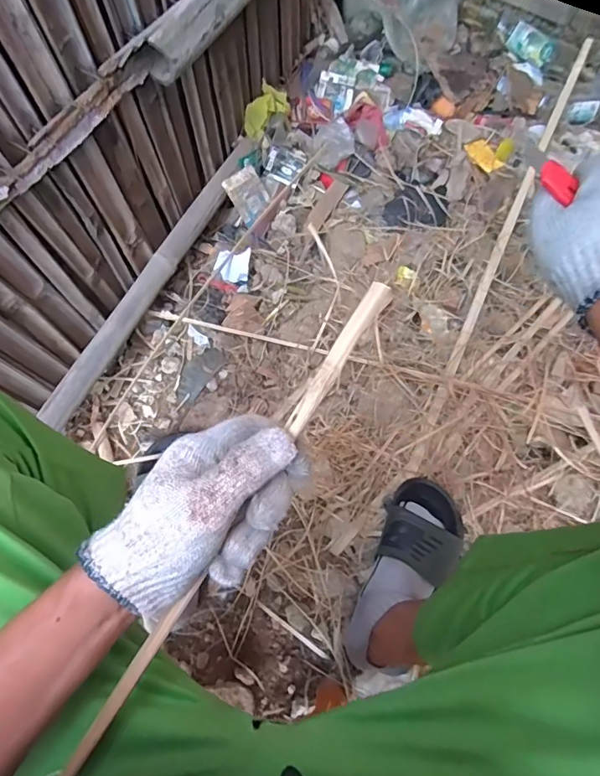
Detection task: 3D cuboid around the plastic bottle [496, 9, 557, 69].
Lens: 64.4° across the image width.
[{"bbox_3d":[0.496,-0.766,1.050,0.139,0.050,0.064,37,72,11],"label":"plastic bottle"}]

